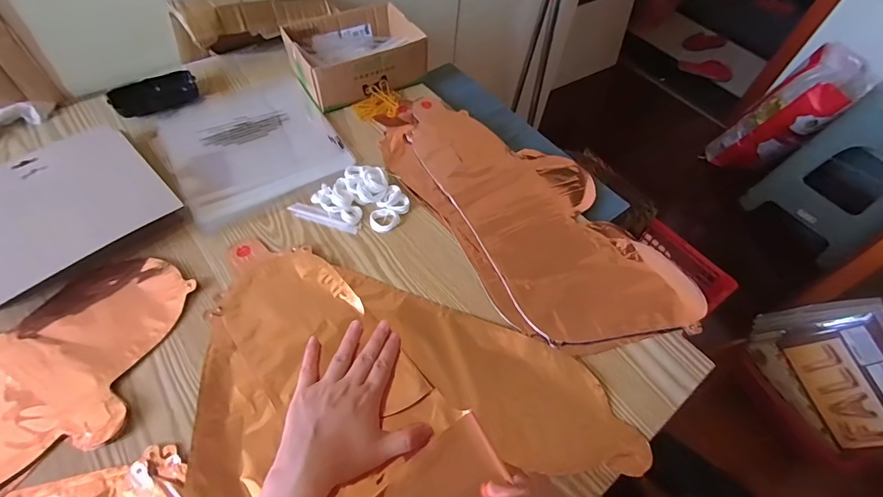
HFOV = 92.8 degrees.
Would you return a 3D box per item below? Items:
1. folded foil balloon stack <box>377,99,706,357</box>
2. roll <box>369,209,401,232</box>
[{"bbox_3d":[0.103,-0.057,0.530,0.219,0.019,0.426,-27,62,-20],"label":"folded foil balloon stack"},{"bbox_3d":[-0.068,-0.035,0.509,0.035,0.007,0.030,-1,56,-5],"label":"roll"}]

